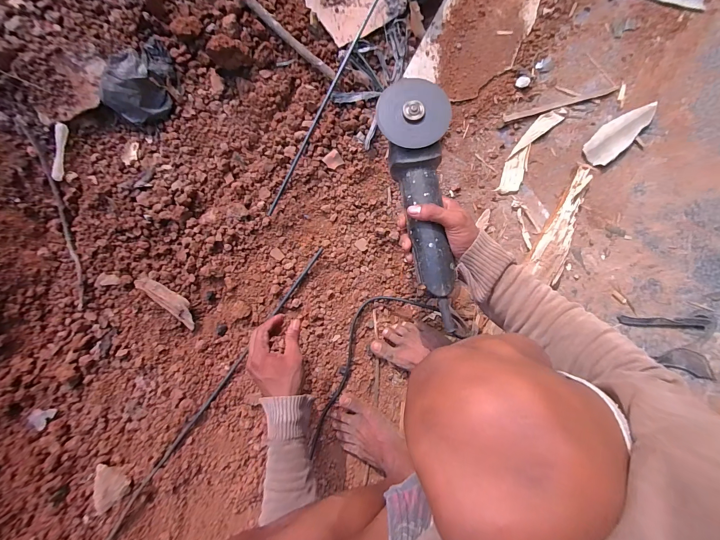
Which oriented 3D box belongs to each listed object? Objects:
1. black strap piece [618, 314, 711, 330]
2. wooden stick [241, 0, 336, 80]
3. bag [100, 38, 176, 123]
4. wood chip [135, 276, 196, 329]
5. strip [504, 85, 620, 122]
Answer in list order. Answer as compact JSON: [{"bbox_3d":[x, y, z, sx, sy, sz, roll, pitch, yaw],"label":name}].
[{"bbox_3d":[0.595,0.099,0.617,0.166,0.006,0.027,2,89,2],"label":"black strap piece"},{"bbox_3d":[-0.151,-0.467,0.618,0.263,0.027,0.020,41,91,2],"label":"wooden stick"},{"bbox_3d":[-0.415,-0.355,0.604,0.153,0.074,0.100,-40,88,1],"label":"bag"},{"bbox_3d":[-0.379,0.060,0.620,0.133,0.031,0.047,42,91,2],"label":"wood chip"},{"bbox_3d":[0.408,-0.337,0.640,0.233,0.009,0.018,-14,89,2],"label":"strip"}]

